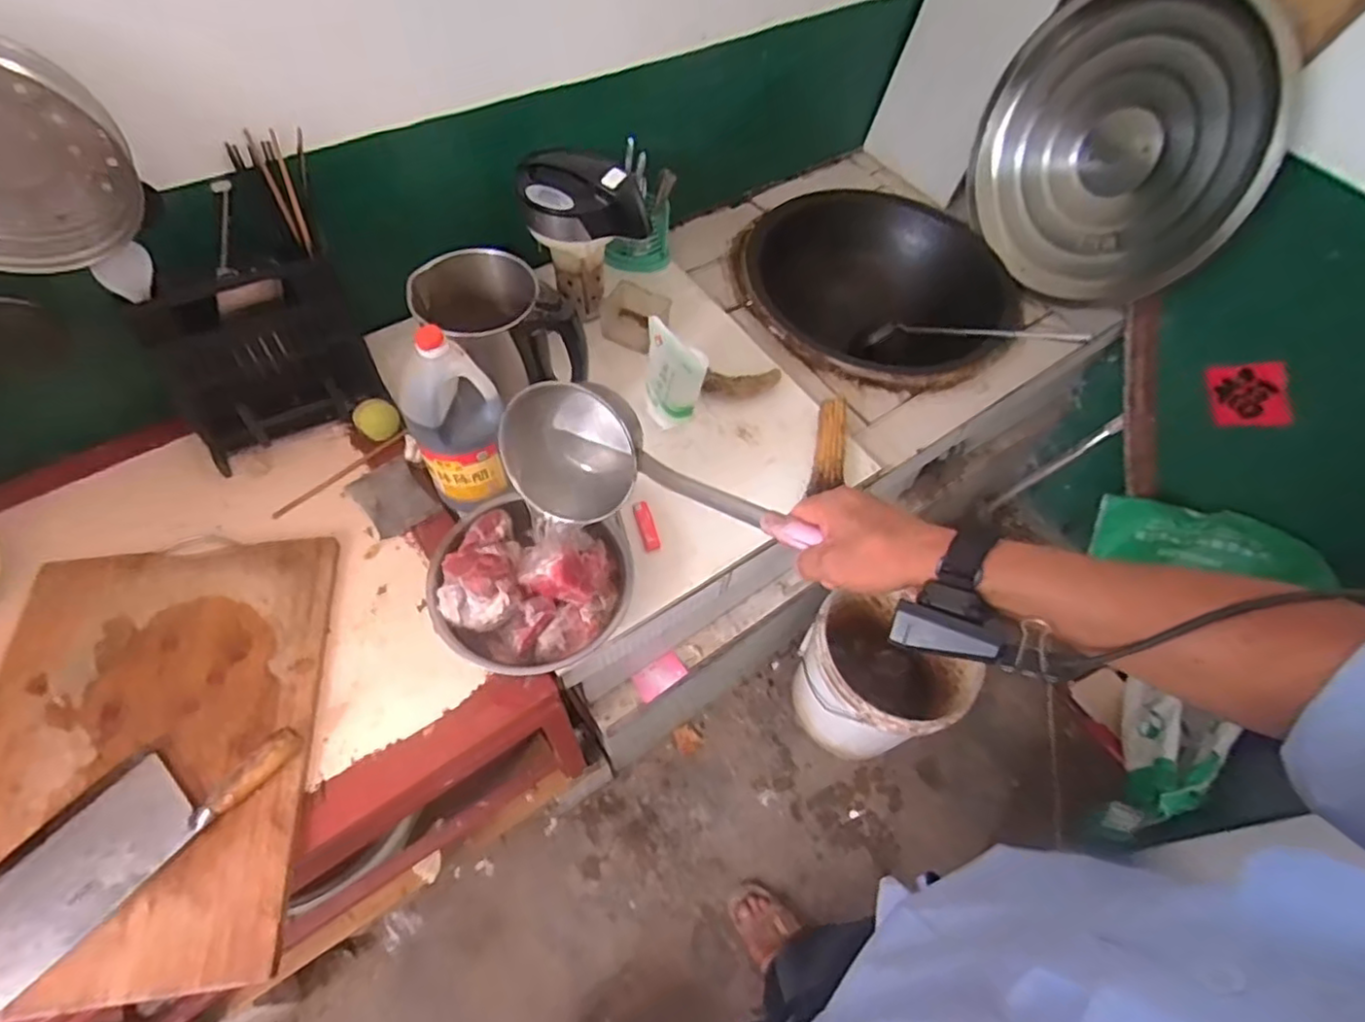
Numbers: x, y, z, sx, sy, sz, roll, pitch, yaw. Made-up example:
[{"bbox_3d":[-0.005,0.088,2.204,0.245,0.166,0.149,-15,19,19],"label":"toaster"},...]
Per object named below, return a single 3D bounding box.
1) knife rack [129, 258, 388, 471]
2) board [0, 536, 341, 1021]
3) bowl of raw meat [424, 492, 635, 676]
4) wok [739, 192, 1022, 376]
[{"bbox_3d":[-0.573,-0.203,0.933,0.251,0.228,0.122,-26,63,-18],"label":"knife rack"},{"bbox_3d":[-0.616,0.262,0.765,0.368,0.017,0.495,-5,58,-7],"label":"board"},{"bbox_3d":[-0.192,0.088,0.826,0.228,0.123,0.200,10,58,2],"label":"bowl of raw meat"},{"bbox_3d":[0.356,-0.411,1.305,0.495,0.244,0.449,11,58,3],"label":"wok"}]

